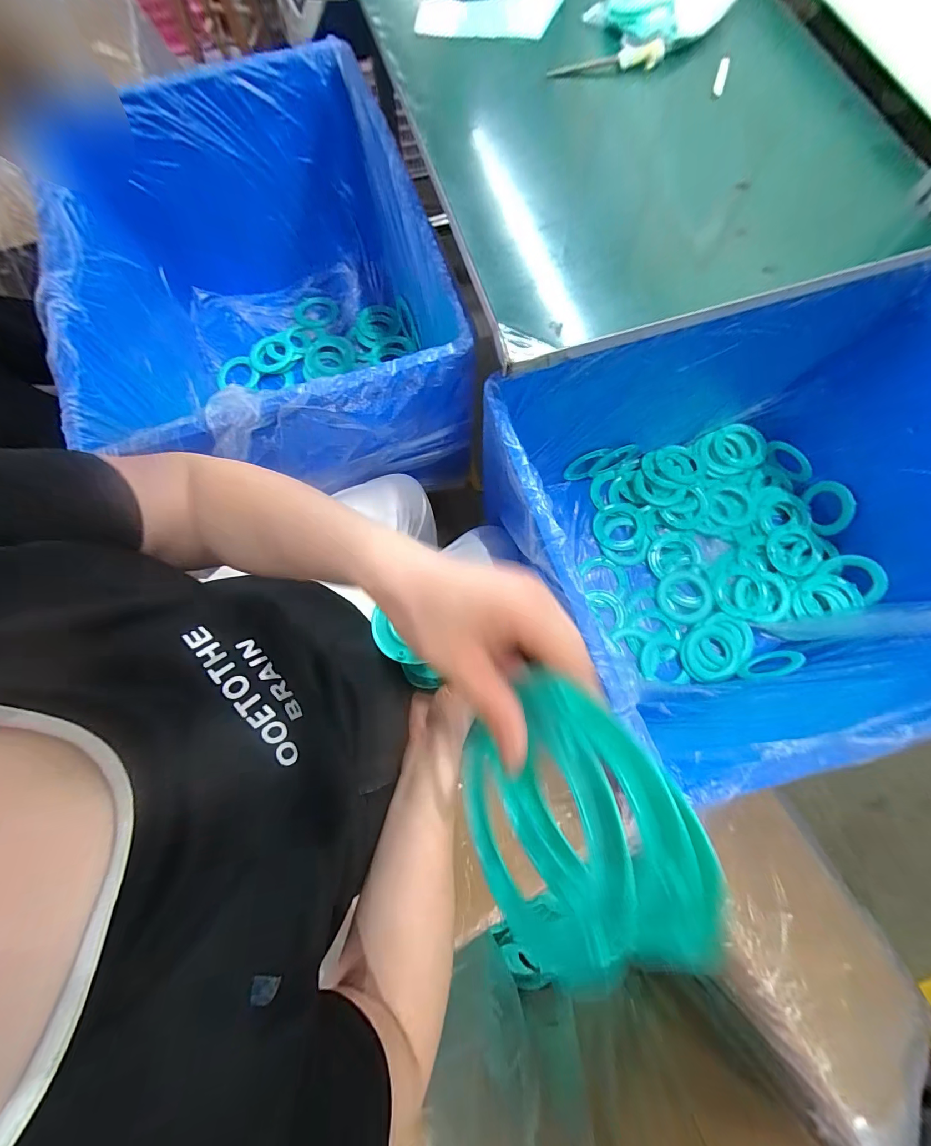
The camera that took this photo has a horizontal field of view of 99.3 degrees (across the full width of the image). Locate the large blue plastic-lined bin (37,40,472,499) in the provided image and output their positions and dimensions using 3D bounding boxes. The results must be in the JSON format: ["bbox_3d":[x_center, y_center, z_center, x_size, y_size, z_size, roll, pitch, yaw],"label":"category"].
[{"bbox_3d":[-0.379,-0.520,0.755,0.638,0.386,0.829,-20,78,-5],"label":"large blue plastic-lined bin"}]

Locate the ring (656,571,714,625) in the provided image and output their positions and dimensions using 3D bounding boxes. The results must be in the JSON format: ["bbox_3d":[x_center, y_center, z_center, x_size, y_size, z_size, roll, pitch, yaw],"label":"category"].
[{"bbox_3d":[0.444,0.048,0.796,0.111,0.007,0.102,0,77,0],"label":"ring"}]

